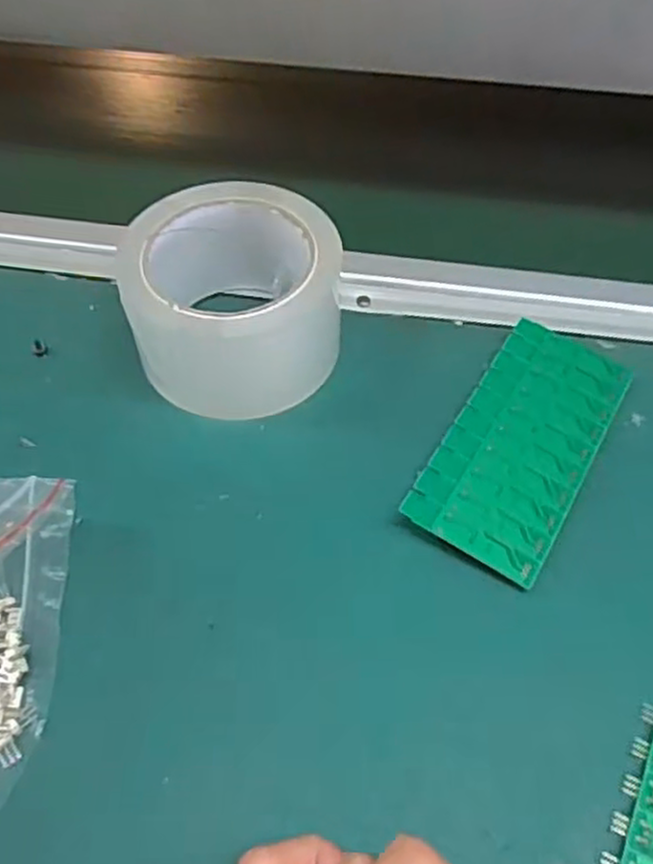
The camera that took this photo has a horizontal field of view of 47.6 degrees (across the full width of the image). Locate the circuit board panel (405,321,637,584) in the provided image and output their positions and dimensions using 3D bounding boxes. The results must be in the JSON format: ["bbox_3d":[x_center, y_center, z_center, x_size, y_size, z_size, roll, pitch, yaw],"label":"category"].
[{"bbox_3d":[0.094,0.003,0.349,0.062,0.004,0.137,30,58,12],"label":"circuit board panel"}]

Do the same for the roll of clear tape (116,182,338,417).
[{"bbox_3d":[-0.045,-0.063,0.365,0.098,0.069,0.097,0,54,0],"label":"roll of clear tape"}]

